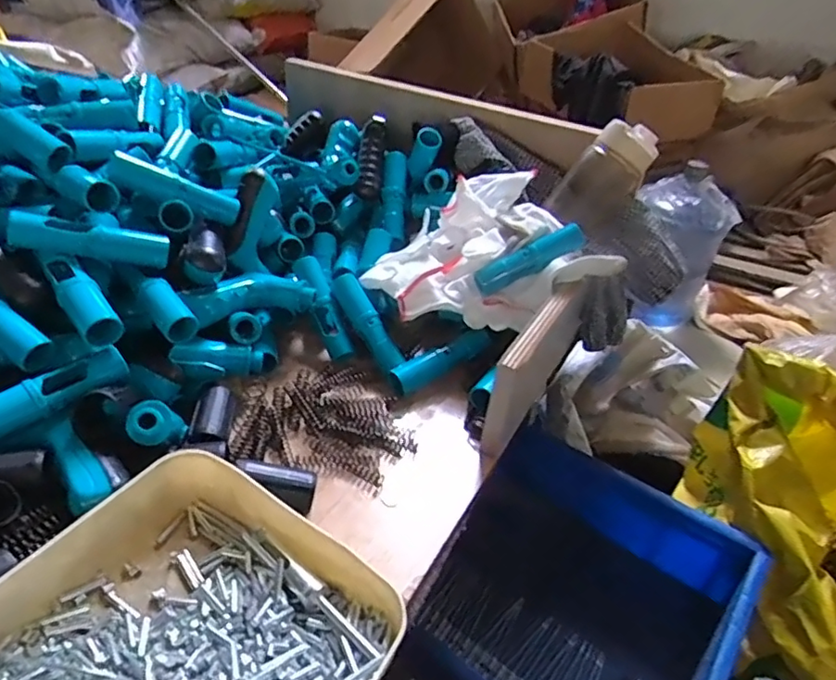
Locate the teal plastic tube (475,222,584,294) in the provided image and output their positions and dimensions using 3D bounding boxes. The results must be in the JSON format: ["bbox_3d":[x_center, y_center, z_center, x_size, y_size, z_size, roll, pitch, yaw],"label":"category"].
[{"bbox_3d":[0.120,-0.085,0.601,0.125,0.029,0.022,-27,43,-4],"label":"teal plastic tube"}]

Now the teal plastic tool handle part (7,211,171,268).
[{"bbox_3d":[-0.285,-0.088,0.503,0.118,0.036,0.031,8,33,-26],"label":"teal plastic tool handle part"}]

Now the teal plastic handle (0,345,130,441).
[{"bbox_3d":[-0.284,0.043,0.434,0.026,0.026,0.121,31,43,30],"label":"teal plastic handle"}]

